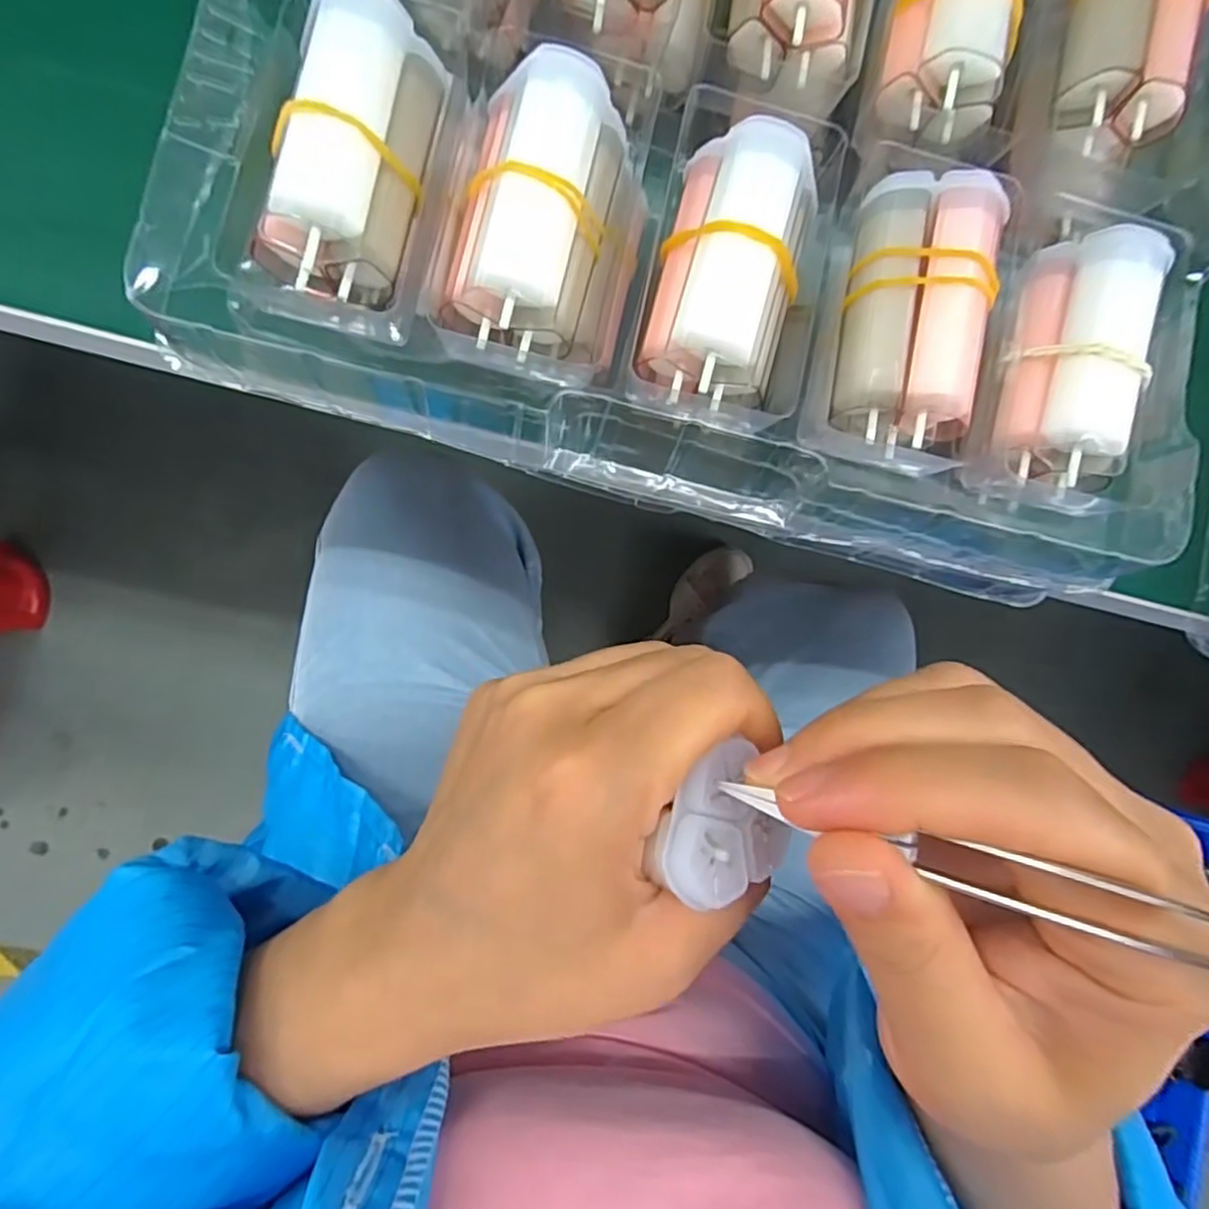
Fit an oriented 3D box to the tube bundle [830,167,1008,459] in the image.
[{"bbox_3d":[0.083,-0.079,0.183,0.033,0.026,0.067,10,83,-7],"label":"tube bundle"}]

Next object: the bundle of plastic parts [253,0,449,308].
[{"bbox_3d":[-0.062,-0.114,0.171,0.031,0.024,0.070,14,83,-6],"label":"bundle of plastic parts"}]

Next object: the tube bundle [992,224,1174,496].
[{"bbox_3d":[0.133,-0.070,0.191,0.026,0.023,0.067,13,83,-6],"label":"tube bundle"}]

